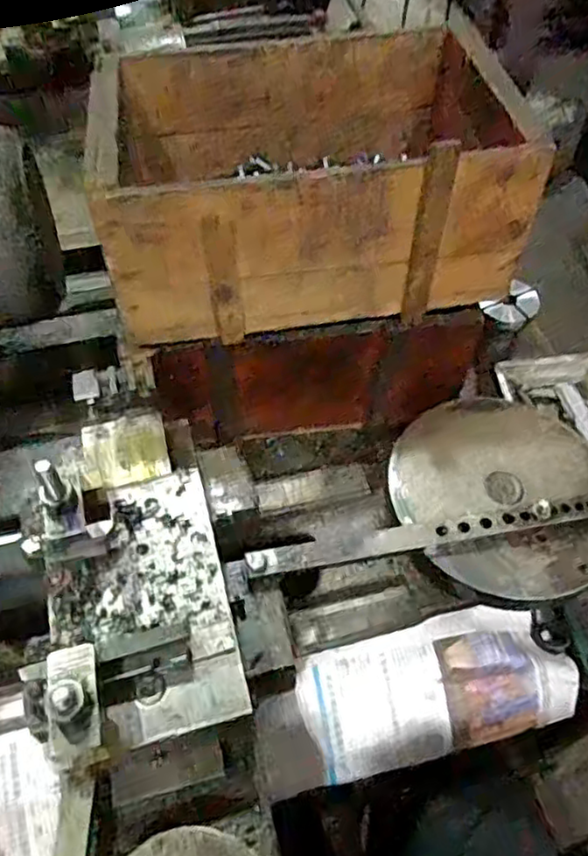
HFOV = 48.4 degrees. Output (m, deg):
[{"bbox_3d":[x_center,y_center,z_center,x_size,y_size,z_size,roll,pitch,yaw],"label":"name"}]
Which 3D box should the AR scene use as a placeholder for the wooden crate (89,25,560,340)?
[{"bbox_3d":[0.003,-0.233,0.608,0.347,0.148,0.250,-9,53,-8],"label":"wooden crate"}]

